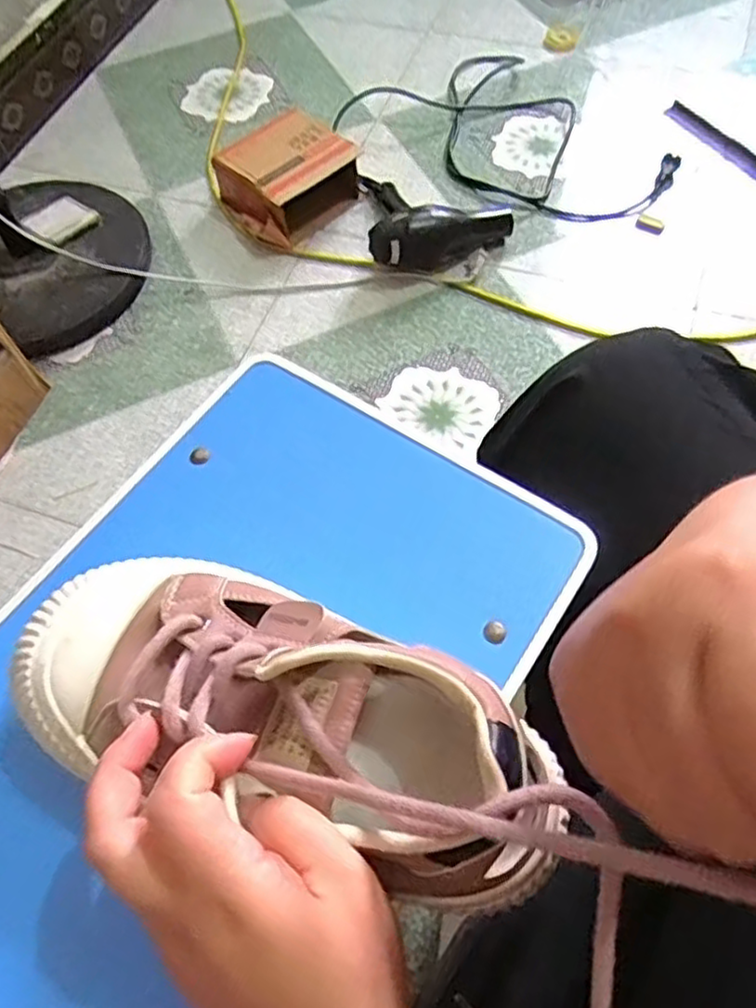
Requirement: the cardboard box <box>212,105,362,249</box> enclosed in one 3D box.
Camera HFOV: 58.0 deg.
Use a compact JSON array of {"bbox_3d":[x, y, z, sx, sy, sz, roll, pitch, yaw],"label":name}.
[{"bbox_3d":[-0.152,-0.531,1.117,0.203,0.097,0.178,-41,67,-17],"label":"cardboard box"}]

